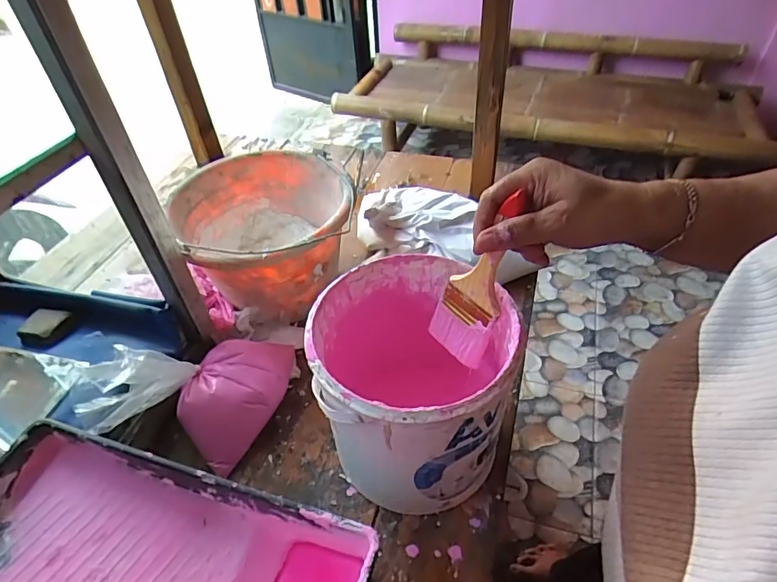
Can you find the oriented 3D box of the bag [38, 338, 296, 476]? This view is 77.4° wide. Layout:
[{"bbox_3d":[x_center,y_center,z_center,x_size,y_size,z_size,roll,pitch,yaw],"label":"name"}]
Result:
[{"bbox_3d":[-0.209,0.103,0.524,0.232,0.127,0.138,-25,49,-20],"label":"bag"}]

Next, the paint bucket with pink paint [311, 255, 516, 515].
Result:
[{"bbox_3d":[0.025,0.090,0.475,0.174,0.180,0.177,-2,45,2],"label":"paint bucket with pink paint"}]

